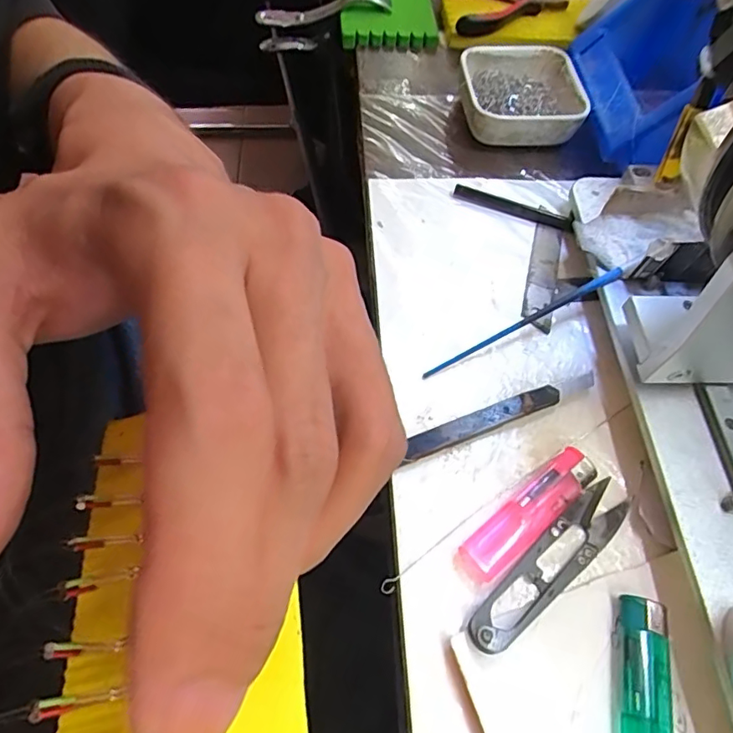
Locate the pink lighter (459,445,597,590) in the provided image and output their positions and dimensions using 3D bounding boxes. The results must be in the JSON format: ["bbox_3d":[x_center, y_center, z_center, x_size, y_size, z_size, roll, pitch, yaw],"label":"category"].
[{"bbox_3d":[0.076,0.070,0.247,0.080,0.009,0.021,-35,67,-21],"label":"pink lighter"}]

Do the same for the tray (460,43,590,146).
[{"bbox_3d":[0.113,-0.197,0.383,0.080,0.029,0.091,-1,59,-4],"label":"tray"}]

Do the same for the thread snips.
[{"bbox_3d":[0.084,0.087,0.234,0.098,0.012,0.022,-38,68,-22],"label":"thread snips"}]

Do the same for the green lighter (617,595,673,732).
[{"bbox_3d":[0.112,0.135,0.212,0.021,0.010,0.077,12,59,4],"label":"green lighter"}]

